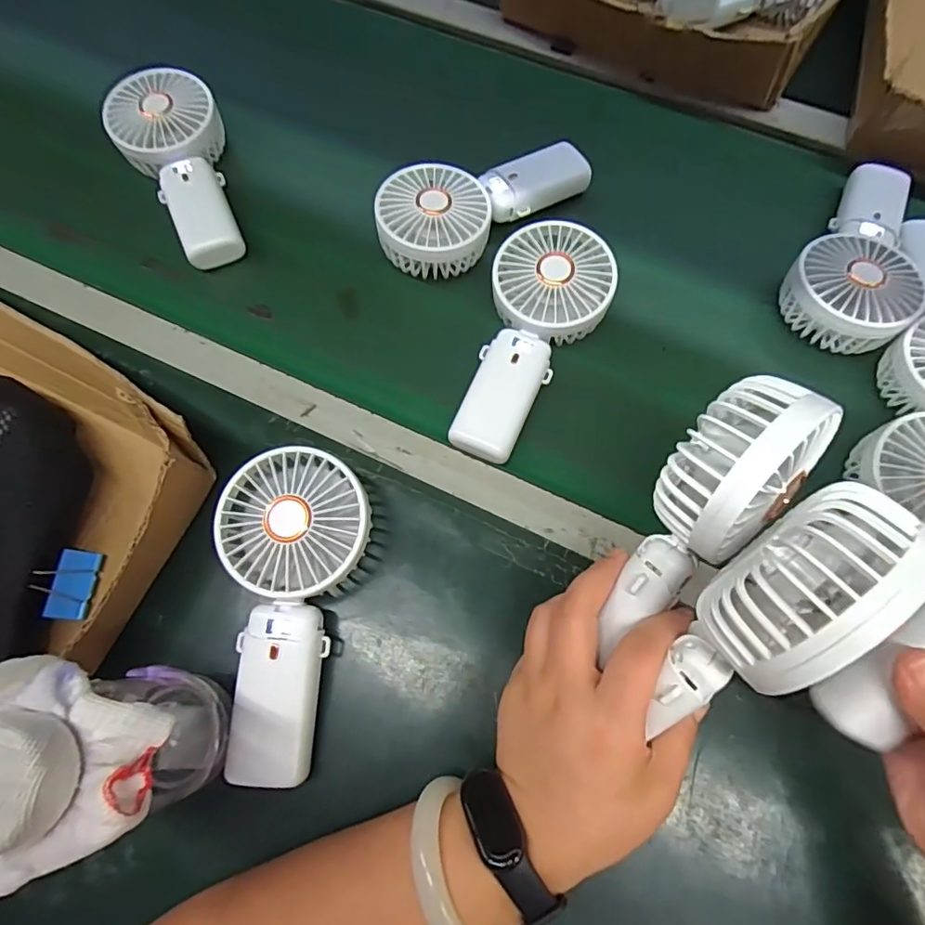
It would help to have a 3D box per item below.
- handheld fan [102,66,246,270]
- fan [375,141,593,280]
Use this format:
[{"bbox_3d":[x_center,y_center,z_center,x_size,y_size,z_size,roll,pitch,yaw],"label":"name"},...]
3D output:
[{"bbox_3d":[-0.230,-0.246,0.462,0.085,0.056,0.178,-27,71,-8],"label":"handheld fan"},{"bbox_3d":[0.013,-0.219,0.446,0.183,0.042,0.084,-38,73,-12],"label":"fan"}]

